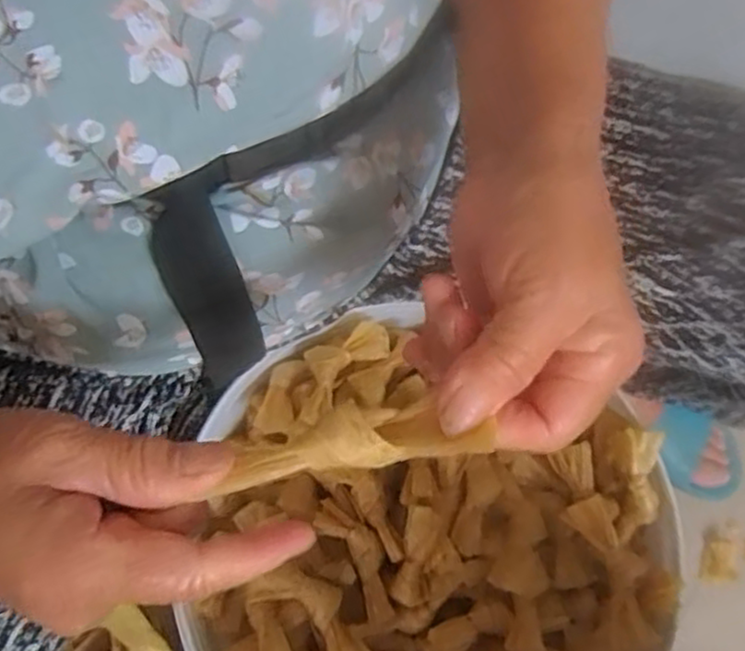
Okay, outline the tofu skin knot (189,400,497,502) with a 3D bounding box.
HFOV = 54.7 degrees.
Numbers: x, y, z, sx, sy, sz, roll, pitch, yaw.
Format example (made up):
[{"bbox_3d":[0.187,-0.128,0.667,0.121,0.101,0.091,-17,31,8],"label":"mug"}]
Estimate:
[{"bbox_3d":[-0.007,0.039,0.242,0.089,0.009,0.022,-9,70,4],"label":"tofu skin knot"}]

